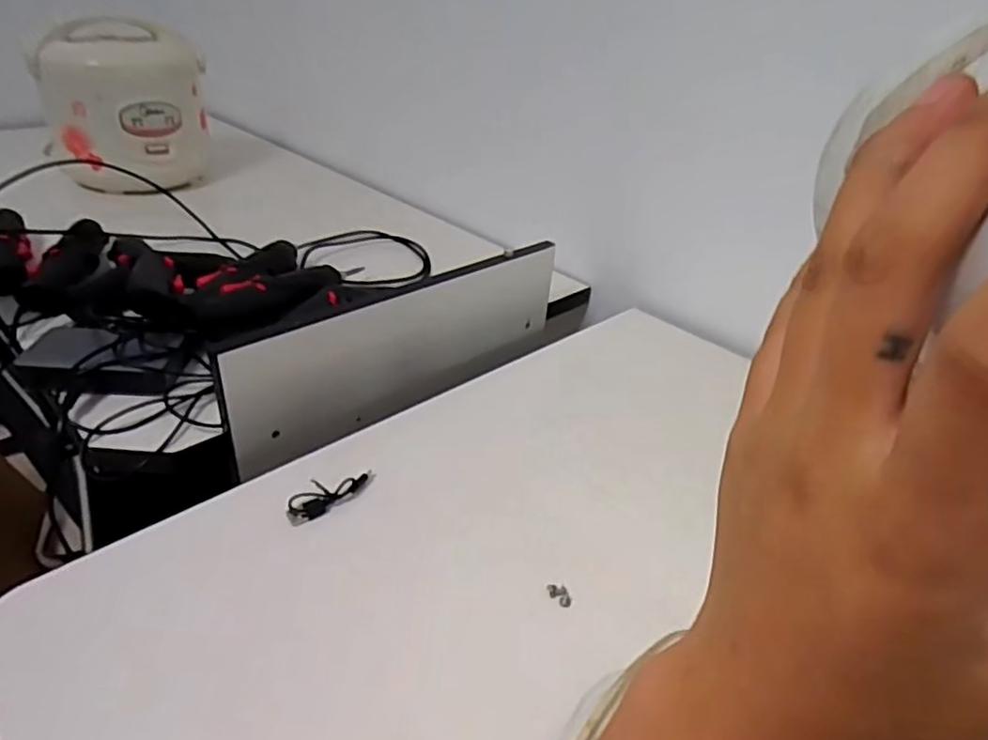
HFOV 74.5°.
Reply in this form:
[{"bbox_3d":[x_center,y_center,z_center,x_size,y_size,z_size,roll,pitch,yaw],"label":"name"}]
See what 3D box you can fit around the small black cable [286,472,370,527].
[{"bbox_3d":[-0.127,0.092,0.494,0.028,0.009,0.072,26,39,29],"label":"small black cable"}]

